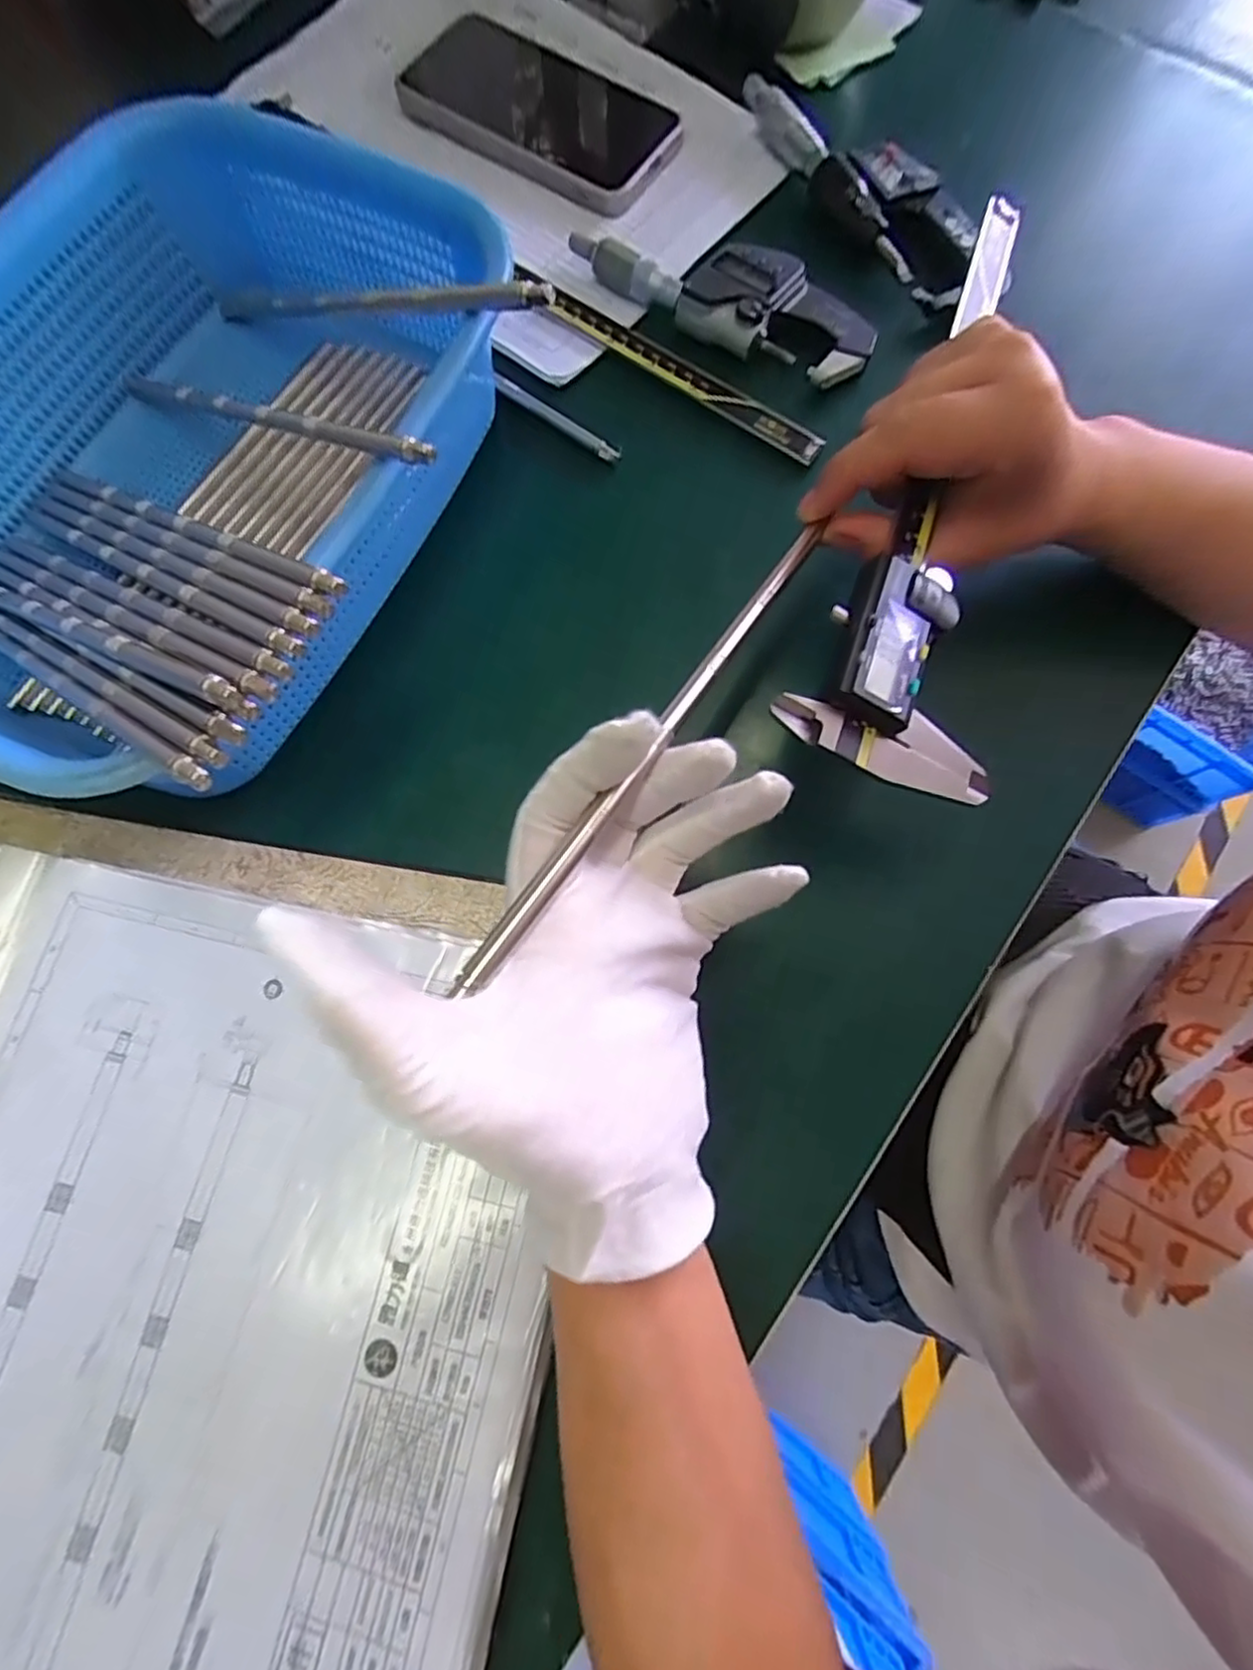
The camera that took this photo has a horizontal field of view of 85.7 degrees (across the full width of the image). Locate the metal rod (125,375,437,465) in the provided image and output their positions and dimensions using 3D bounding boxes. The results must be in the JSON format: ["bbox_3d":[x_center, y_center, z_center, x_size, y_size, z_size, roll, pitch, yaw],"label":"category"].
[{"bbox_3d":[-0.144,-0.167,0.269,0.193,0.007,0.006,27,74,26],"label":"metal rod"}]

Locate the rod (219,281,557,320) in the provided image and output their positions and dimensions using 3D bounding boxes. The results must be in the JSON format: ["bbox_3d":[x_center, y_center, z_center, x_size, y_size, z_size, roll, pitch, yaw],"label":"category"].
[{"bbox_3d":[-0.112,-0.226,0.285,0.218,0.009,0.008,25,74,30],"label":"rod"}]

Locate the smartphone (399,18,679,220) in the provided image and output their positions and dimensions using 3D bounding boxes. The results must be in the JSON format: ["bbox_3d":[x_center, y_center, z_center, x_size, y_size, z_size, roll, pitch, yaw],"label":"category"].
[{"bbox_3d":[-0.045,-0.398,0.373,0.149,0.012,0.077,35,82,6],"label":"smartphone"}]

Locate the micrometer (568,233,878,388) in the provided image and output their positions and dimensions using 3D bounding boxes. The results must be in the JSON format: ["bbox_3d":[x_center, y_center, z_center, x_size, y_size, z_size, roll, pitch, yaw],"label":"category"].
[{"bbox_3d":[0.050,-0.278,0.347,0.159,0.027,0.052,28,77,7],"label":"micrometer"}]

